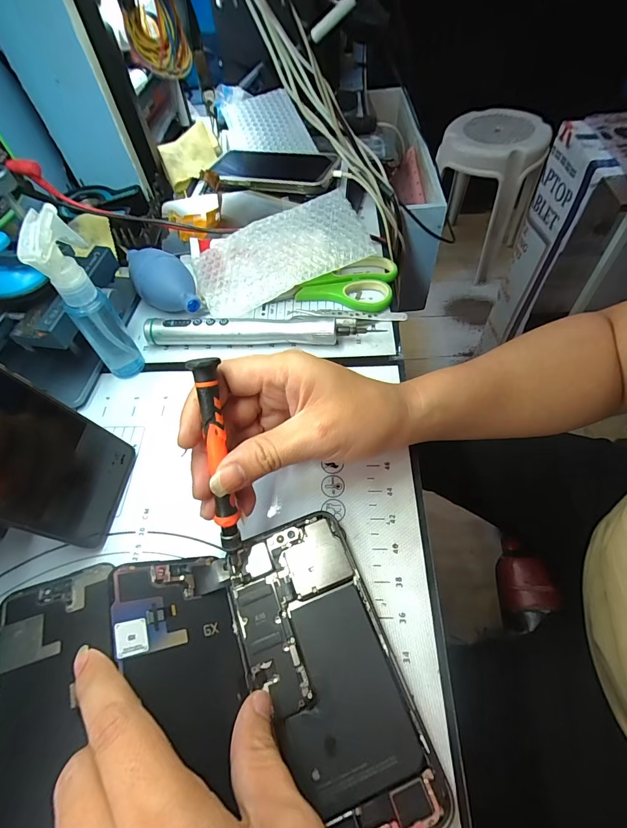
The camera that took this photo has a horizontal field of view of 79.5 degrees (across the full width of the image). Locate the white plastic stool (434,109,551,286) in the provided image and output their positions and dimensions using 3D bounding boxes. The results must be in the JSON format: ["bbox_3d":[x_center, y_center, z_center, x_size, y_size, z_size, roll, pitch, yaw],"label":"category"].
[{"bbox_3d":[0.594,-0.788,1.376,0.332,0.442,0.341,24,62,19],"label":"white plastic stool"}]

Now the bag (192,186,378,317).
[{"bbox_3d":[-0.033,-0.154,0.358,0.162,0.010,0.084,-21,75,3],"label":"bag"}]

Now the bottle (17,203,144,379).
[{"bbox_3d":[-0.165,-0.080,0.283,0.037,0.132,0.027,-37,62,-18],"label":"bottle"}]

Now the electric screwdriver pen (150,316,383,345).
[{"bbox_3d":[-0.050,-0.076,0.334,0.200,0.019,0.018,-1,57,4],"label":"electric screwdriver pen"}]

